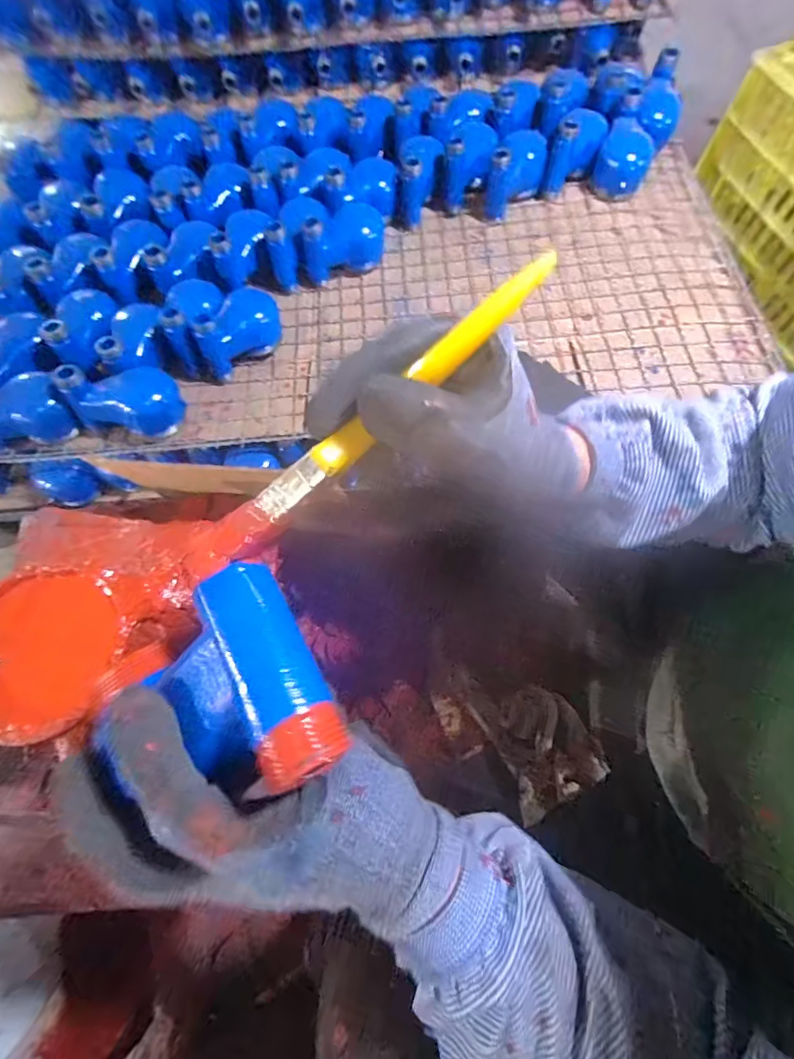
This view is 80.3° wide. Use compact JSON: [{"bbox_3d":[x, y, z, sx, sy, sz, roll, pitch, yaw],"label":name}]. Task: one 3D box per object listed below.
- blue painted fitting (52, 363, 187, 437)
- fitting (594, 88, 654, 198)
[{"bbox_3d":[-0.356,-0.182,0.620,0.125,0.090,0.081,5,70,3],"label":"blue painted fitting"},{"bbox_3d":[0.368,-0.596,0.768,0.082,0.078,0.083,19,71,8],"label":"fitting"}]

